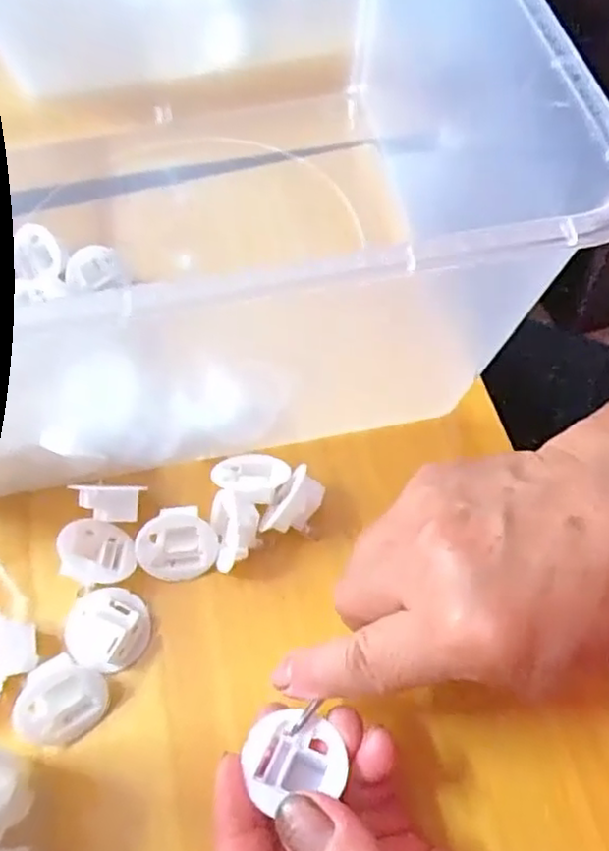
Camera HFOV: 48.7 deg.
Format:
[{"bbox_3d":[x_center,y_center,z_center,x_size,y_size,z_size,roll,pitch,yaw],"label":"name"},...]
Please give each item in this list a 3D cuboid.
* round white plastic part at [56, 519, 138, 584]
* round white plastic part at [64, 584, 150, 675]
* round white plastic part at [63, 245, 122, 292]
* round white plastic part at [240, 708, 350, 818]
[{"bbox_3d":[-0.088,0.053,0.281,0.031,0.013,0.028,20,42,-24],"label":"round white plastic part"},{"bbox_3d":[-0.079,0.081,0.270,0.031,0.013,0.031,-1,61,1],"label":"round white plastic part"},{"bbox_3d":[-0.111,-0.081,0.351,0.028,0.012,0.024,-16,62,-7],"label":"round white plastic part"},{"bbox_3d":[-0.003,0.105,0.214,0.031,0.010,0.028,1,62,2],"label":"round white plastic part"}]

